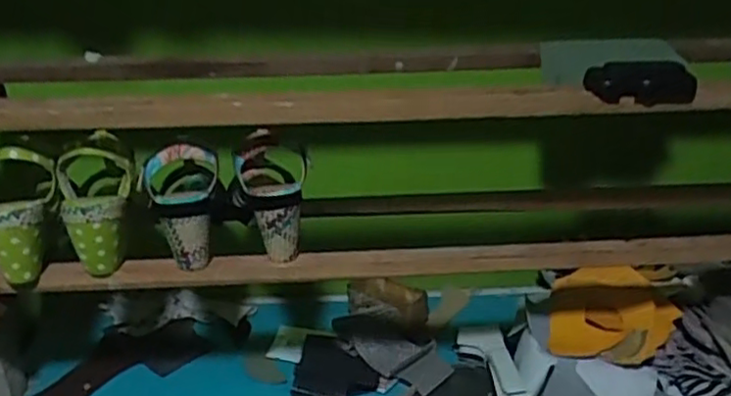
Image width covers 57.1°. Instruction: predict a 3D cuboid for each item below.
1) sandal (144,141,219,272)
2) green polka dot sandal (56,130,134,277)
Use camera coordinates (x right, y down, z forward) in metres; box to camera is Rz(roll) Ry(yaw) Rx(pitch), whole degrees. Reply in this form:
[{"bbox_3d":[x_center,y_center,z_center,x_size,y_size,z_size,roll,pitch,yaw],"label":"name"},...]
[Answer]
[{"bbox_3d":[-0.197,0.006,0.739,0.082,0.127,0.075,-8,26,-15],"label":"sandal"},{"bbox_3d":[-0.296,0.005,0.723,0.080,0.151,0.057,0,-5,0],"label":"green polka dot sandal"}]

